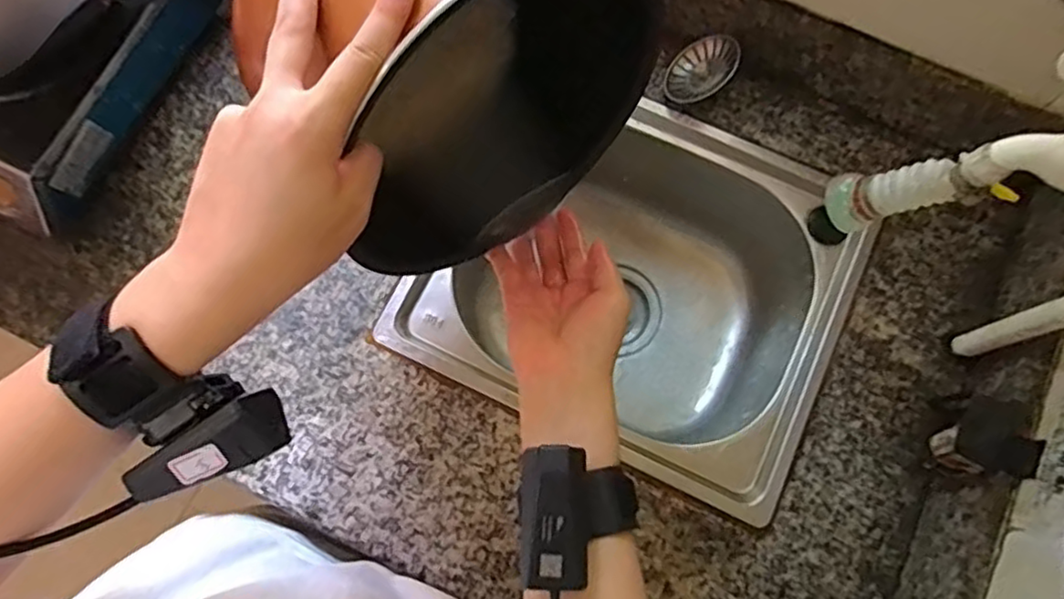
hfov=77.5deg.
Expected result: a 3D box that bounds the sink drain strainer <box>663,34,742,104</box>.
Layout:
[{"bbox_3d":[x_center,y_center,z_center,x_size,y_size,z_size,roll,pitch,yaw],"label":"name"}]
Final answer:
[{"bbox_3d":[0.163,-0.222,0.639,0.075,0.013,0.063,-43,51,26],"label":"sink drain strainer"}]

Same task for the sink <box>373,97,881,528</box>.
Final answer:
[{"bbox_3d":[0.098,-0.004,0.697,0.371,0.186,0.326,26,76,5],"label":"sink"}]

